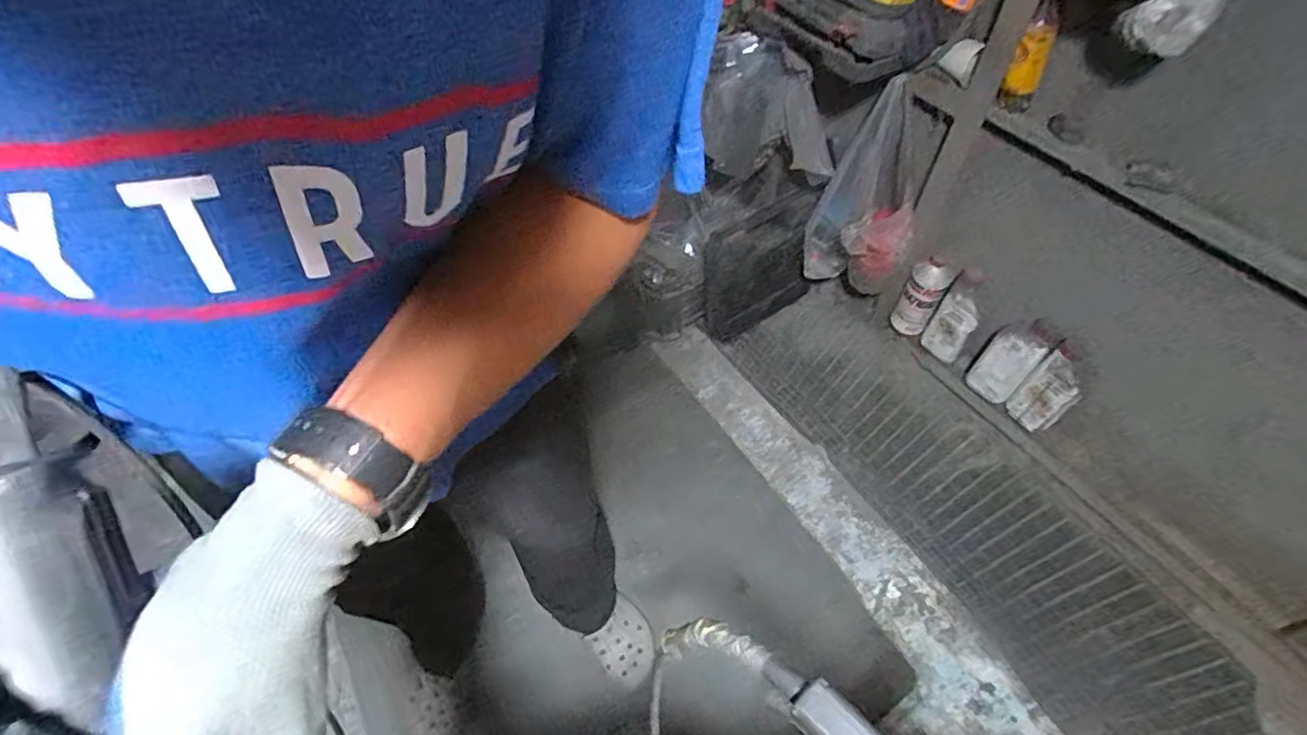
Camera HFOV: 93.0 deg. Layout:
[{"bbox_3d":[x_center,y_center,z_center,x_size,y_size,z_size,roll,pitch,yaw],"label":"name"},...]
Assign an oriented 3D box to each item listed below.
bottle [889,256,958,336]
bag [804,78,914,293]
[{"bbox_3d":[0.606,-0.148,1.429,0.085,0.203,0.069,29,60,19],"label":"bottle"},{"bbox_3d":[0.439,-0.339,1.299,0.193,0.365,0.209,11,56,8],"label":"bag"}]

